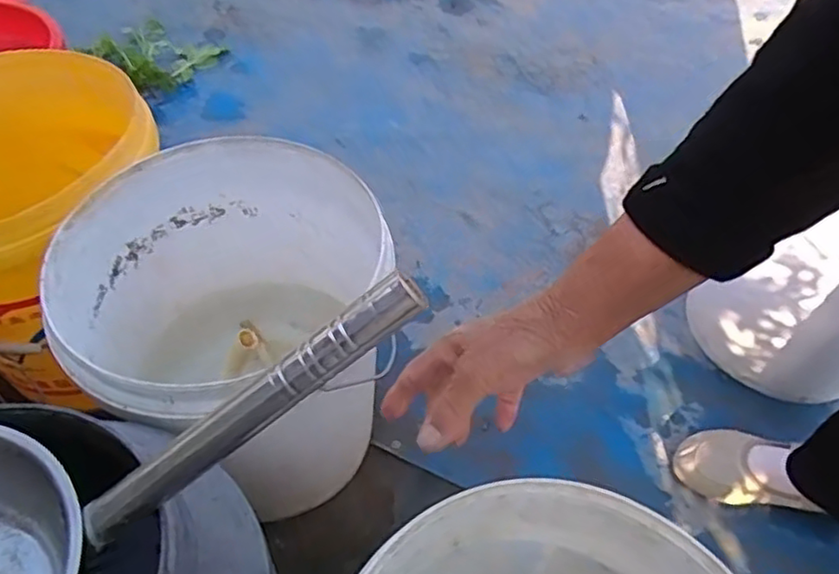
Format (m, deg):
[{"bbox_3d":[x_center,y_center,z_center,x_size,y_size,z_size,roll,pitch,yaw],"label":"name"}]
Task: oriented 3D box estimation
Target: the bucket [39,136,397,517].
[{"bbox_3d":[-0.201,0.057,0.721,0.296,0.336,0.284,2,51,-2],"label":"bucket"}]

